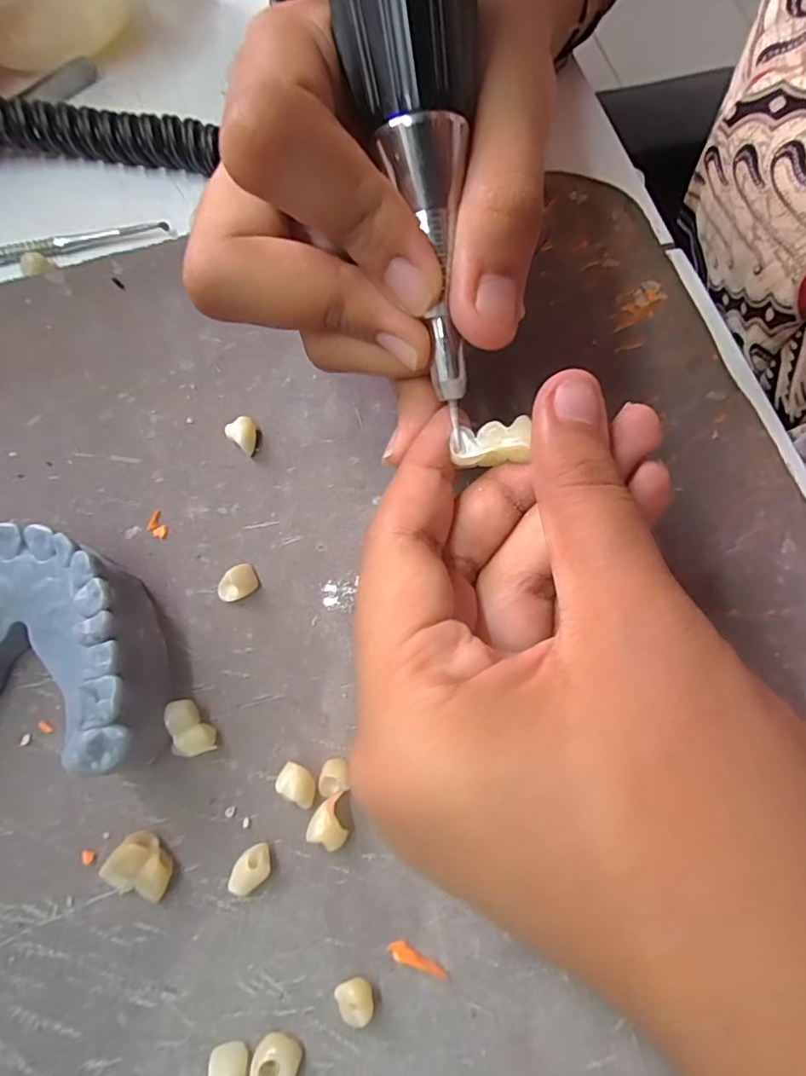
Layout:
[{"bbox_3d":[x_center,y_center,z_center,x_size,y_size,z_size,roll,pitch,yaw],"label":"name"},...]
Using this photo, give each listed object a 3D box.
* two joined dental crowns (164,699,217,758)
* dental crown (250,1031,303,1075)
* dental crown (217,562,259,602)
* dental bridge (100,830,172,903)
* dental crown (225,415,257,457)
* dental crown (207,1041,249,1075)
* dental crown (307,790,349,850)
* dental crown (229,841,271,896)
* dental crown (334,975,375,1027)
[{"bbox_3d":[-0.052,0.046,0.139,0.009,0.009,0.014,-26,71,-9],"label":"two joined dental crowns"},{"bbox_3d":[-0.026,0.108,0.116,0.009,0.006,0.009,0,69,1],"label":"dental crown"},{"bbox_3d":[-0.045,0.012,0.154,0.011,0.005,0.009,-23,71,-8],"label":"dental crown"},{"bbox_3d":[-0.060,0.074,0.129,0.015,0.008,0.012,22,71,9],"label":"dental bridge"},{"bbox_3d":[-0.047,-0.031,0.169,0.009,0.006,0.010,-40,74,-13],"label":"dental crown"},{"bbox_3d":[-0.036,0.109,0.115,0.008,0.007,0.006,-6,69,-2],"label":"dental crown"},{"bbox_3d":[-0.016,0.065,0.132,0.009,0.007,0.012,19,71,7],"label":"dental crown"},{"bbox_3d":[-0.035,0.076,0.129,0.011,0.006,0.007,-35,73,-12],"label":"dental crown"},{"bbox_3d":[-0.010,0.098,0.120,0.008,0.005,0.008,0,69,1],"label":"dental crown"}]

